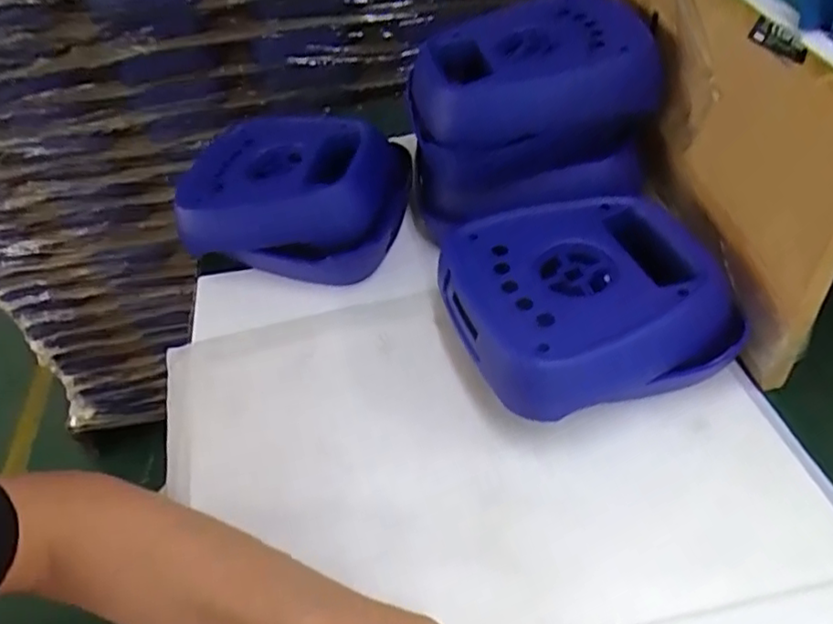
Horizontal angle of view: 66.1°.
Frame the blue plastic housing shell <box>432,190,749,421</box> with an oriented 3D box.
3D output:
[{"bbox_3d":[0.116,-0.012,0.447,0.175,0.068,0.175,-3,46,3],"label":"blue plastic housing shell"}]

